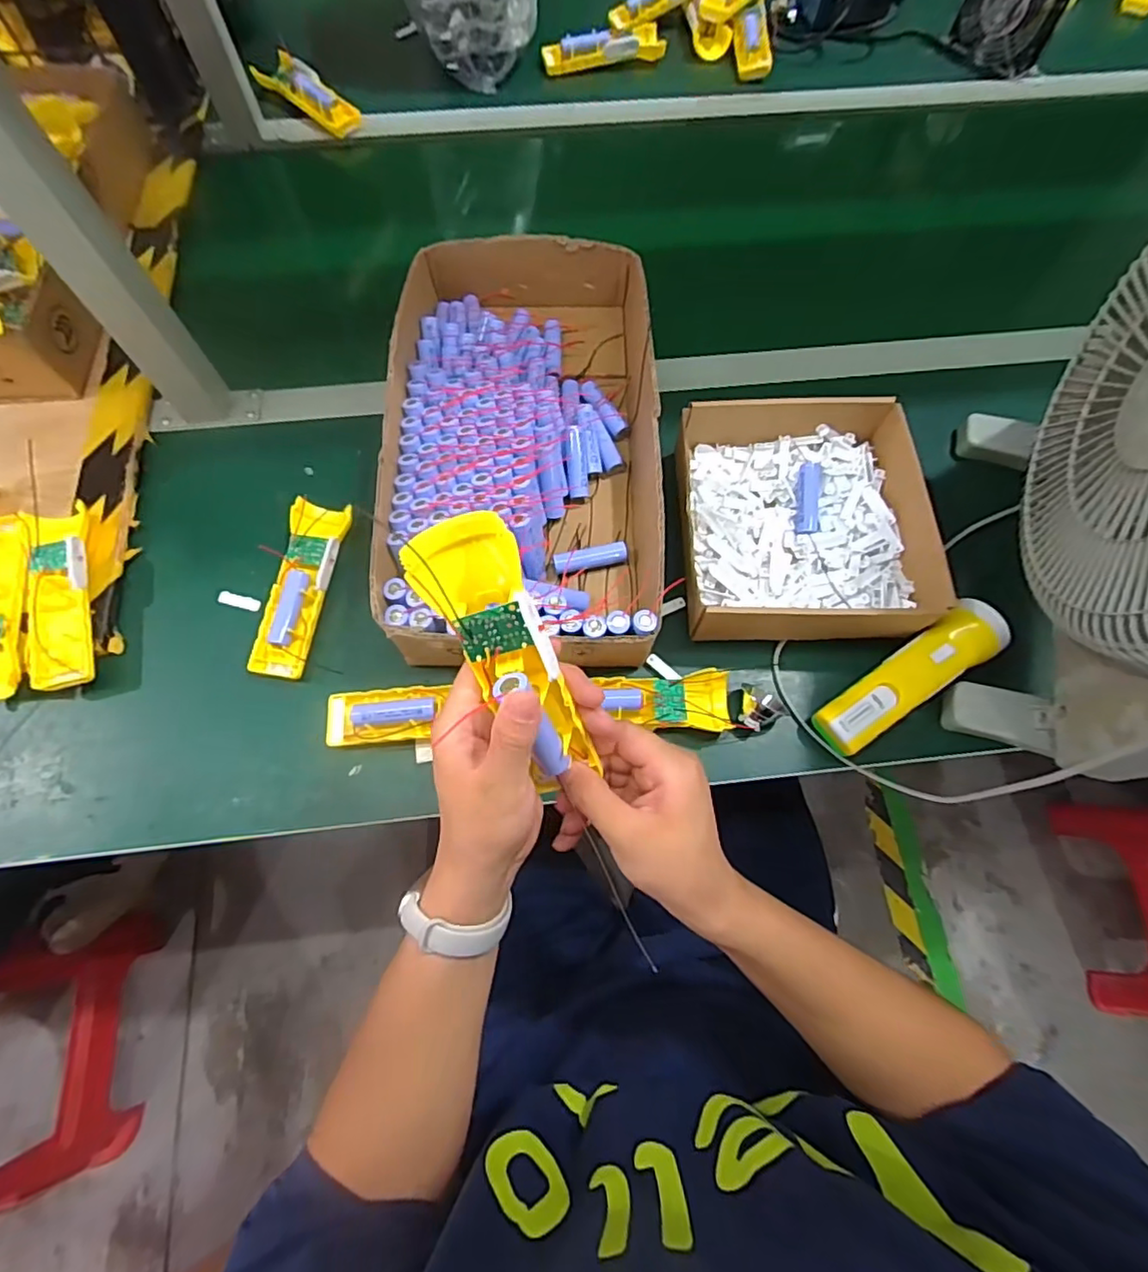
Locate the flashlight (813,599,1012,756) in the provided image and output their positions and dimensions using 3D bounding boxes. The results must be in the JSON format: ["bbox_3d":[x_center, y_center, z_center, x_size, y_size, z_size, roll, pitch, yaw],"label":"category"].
[{"bbox_3d":[0.277,0.033,0.488,0.171,0.045,0.044,-33,74,-12],"label":"flashlight"}]

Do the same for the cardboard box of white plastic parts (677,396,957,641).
[{"bbox_3d":[0.199,-0.111,0.529,0.206,0.058,0.228,0,70,-1],"label":"cardboard box of white plastic parts"}]

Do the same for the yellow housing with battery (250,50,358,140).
[{"bbox_3d":[-0.345,-0.699,0.769,0.162,0.035,0.047,40,74,13],"label":"yellow housing with battery"}]

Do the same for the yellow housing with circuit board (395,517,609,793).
[{"bbox_3d":[-0.026,0.014,0.300,0.047,0.034,0.159,-32,111,-10],"label":"yellow housing with circuit board"}]

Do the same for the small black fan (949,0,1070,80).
[{"bbox_3d":[0.573,-0.820,0.773,0.031,0.117,0.123,-37,69,-28],"label":"small black fan"}]

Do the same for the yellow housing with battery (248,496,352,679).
[{"bbox_3d":[-0.237,-0.041,0.518,0.047,0.030,0.154,10,72,3],"label":"yellow housing with battery"}]

